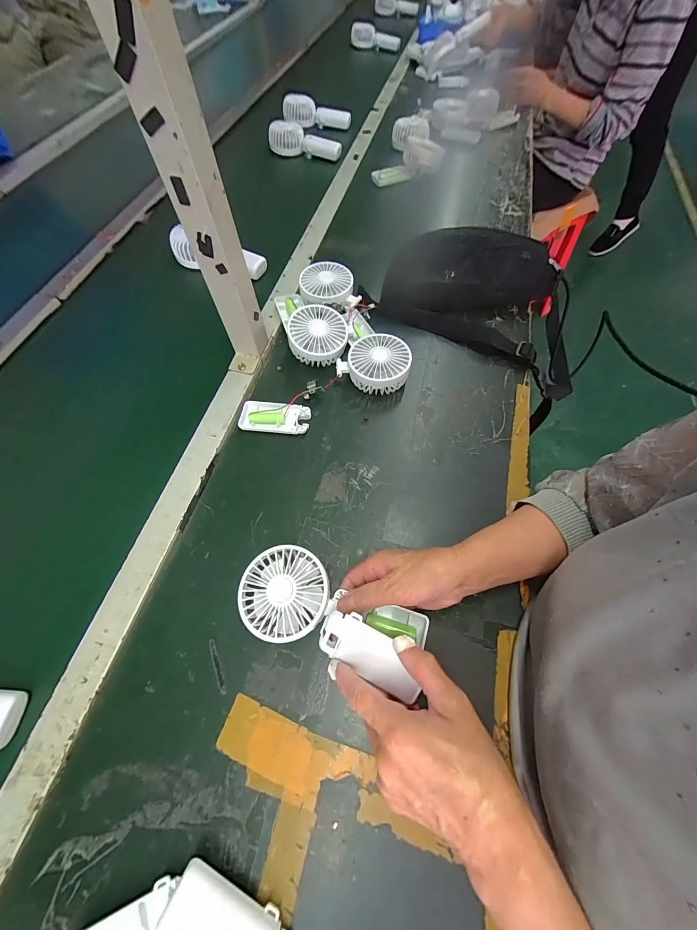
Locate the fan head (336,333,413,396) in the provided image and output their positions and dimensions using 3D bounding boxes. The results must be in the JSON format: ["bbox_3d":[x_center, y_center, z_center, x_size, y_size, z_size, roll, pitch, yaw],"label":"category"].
[{"bbox_3d":[0.039,-0.143,0.464,0.099,0.044,0.088,30,67,13],"label":"fan head"}]

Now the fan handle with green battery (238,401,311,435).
[{"bbox_3d":[-0.101,-0.066,0.448,0.094,0.013,0.045,6,64,2],"label":"fan handle with green battery"}]

